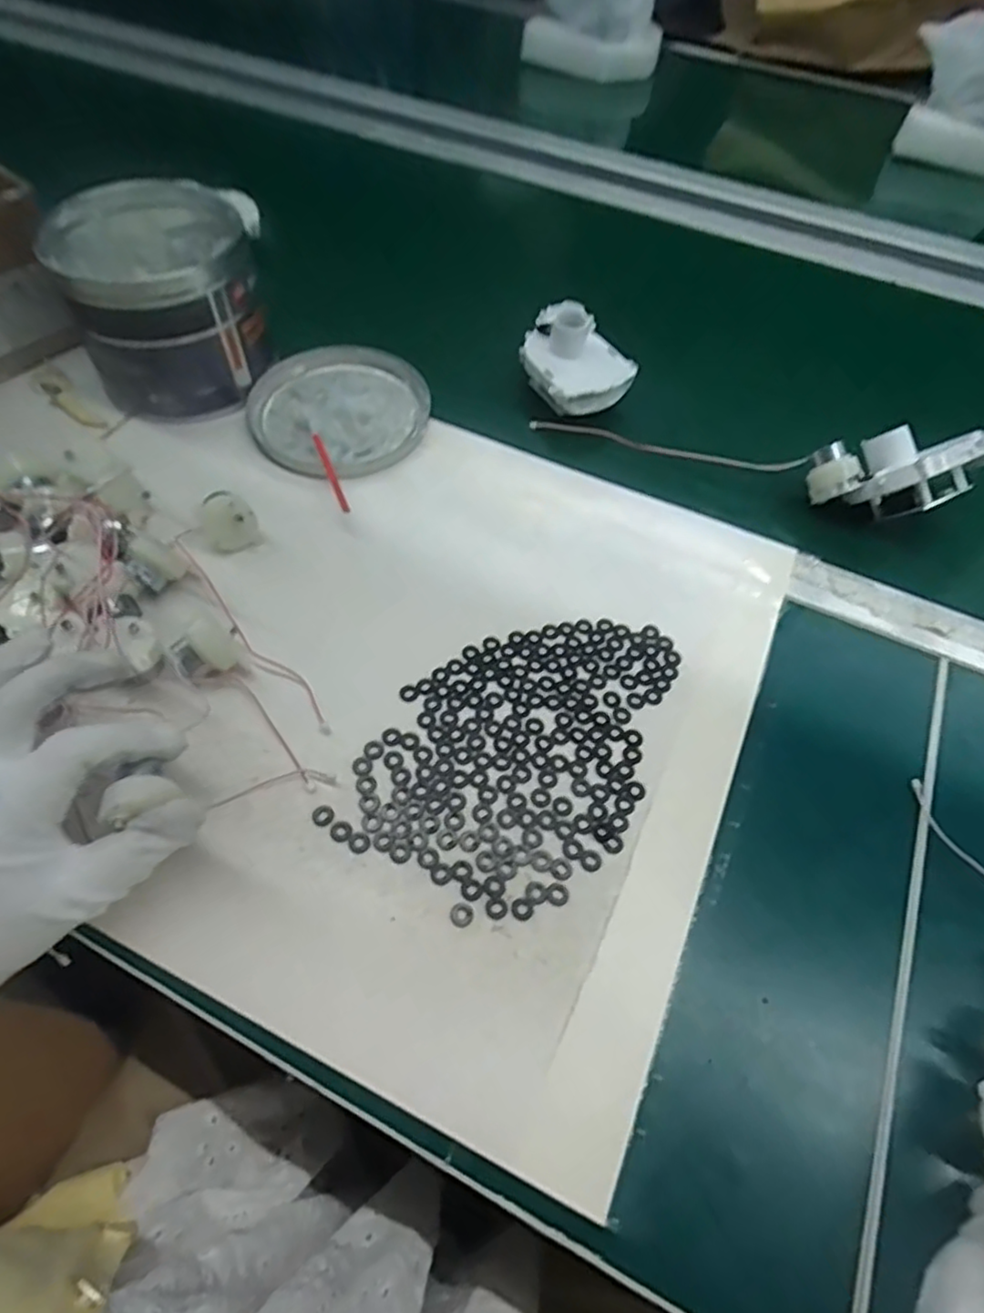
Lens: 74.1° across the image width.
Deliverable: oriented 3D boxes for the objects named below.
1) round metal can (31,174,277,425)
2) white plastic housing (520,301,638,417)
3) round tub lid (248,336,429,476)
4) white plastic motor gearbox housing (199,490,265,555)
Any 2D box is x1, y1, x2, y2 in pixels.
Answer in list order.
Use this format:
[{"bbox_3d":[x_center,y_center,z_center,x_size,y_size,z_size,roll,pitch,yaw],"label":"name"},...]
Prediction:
[{"bbox_3d":[-0.235,-0.257,0.475,0.126,0.104,0.137,-24,61,-17],"label":"round metal can"},{"bbox_3d":[0.063,-0.231,0.507,0.071,0.050,0.088,-25,62,-17],"label":"white plastic housing"},{"bbox_3d":[-0.112,-0.188,0.488,0.128,0.013,0.134,1,57,-2],"label":"round tub lid"},{"bbox_3d":[-0.168,-0.086,0.410,0.030,0.033,0.028,-30,63,-20],"label":"white plastic motor gearbox housing"}]

